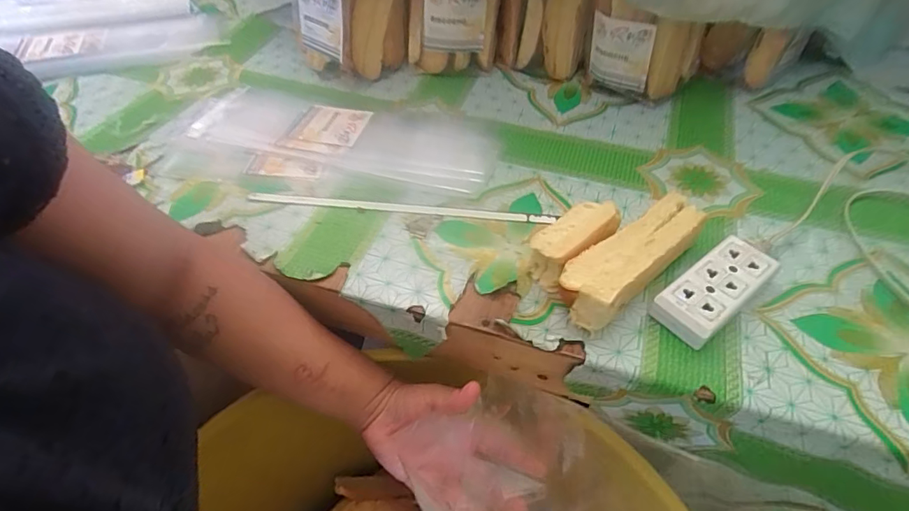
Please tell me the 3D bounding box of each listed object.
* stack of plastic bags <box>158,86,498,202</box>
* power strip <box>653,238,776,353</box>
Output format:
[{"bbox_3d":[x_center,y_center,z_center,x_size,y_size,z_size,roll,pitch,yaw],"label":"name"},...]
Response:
[{"bbox_3d":[-0.121,-0.114,0.511,0.315,0.014,0.154,7,50,6],"label":"stack of plastic bags"},{"bbox_3d":[0.197,0.026,0.378,0.099,0.025,0.043,-32,57,-24],"label":"power strip"}]

